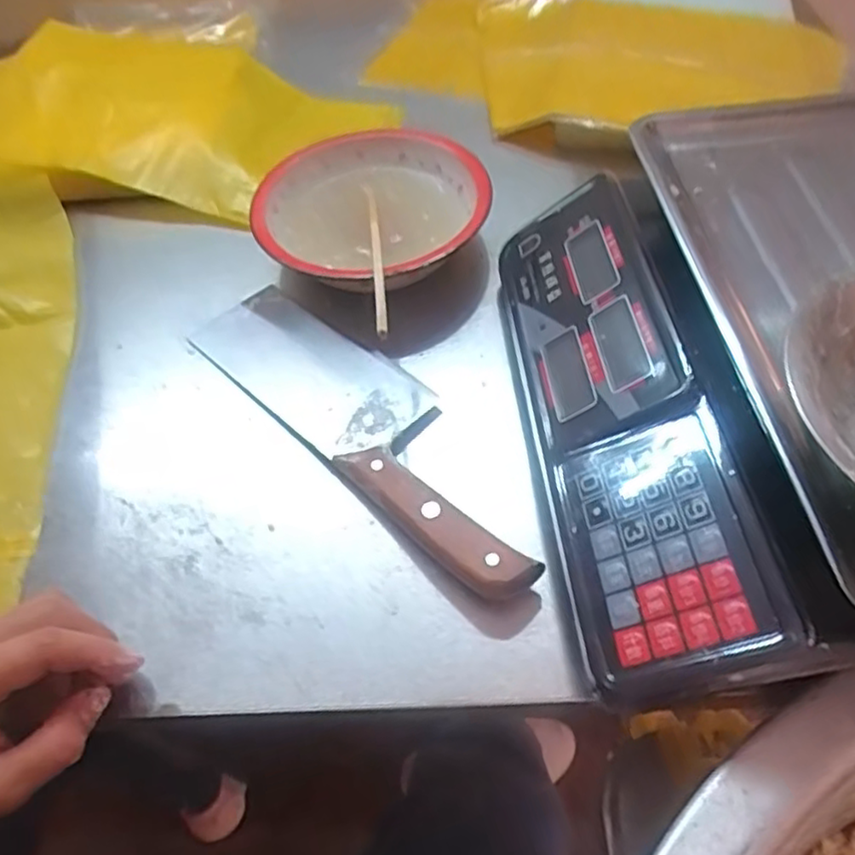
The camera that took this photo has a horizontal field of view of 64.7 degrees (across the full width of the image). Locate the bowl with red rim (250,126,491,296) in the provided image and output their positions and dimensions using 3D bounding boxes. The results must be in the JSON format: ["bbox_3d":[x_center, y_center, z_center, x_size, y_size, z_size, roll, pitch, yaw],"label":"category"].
[{"bbox_3d":[-0.035,-0.151,0.510,0.170,0.059,0.164,-2,54,3],"label":"bowl with red rim"}]

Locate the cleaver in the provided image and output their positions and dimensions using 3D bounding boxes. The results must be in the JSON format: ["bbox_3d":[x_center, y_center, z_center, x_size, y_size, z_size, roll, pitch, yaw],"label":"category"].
[{"bbox_3d":[-0.041,-0.008,0.434,0.080,0.029,0.299,-40,61,-22],"label":"cleaver"}]

